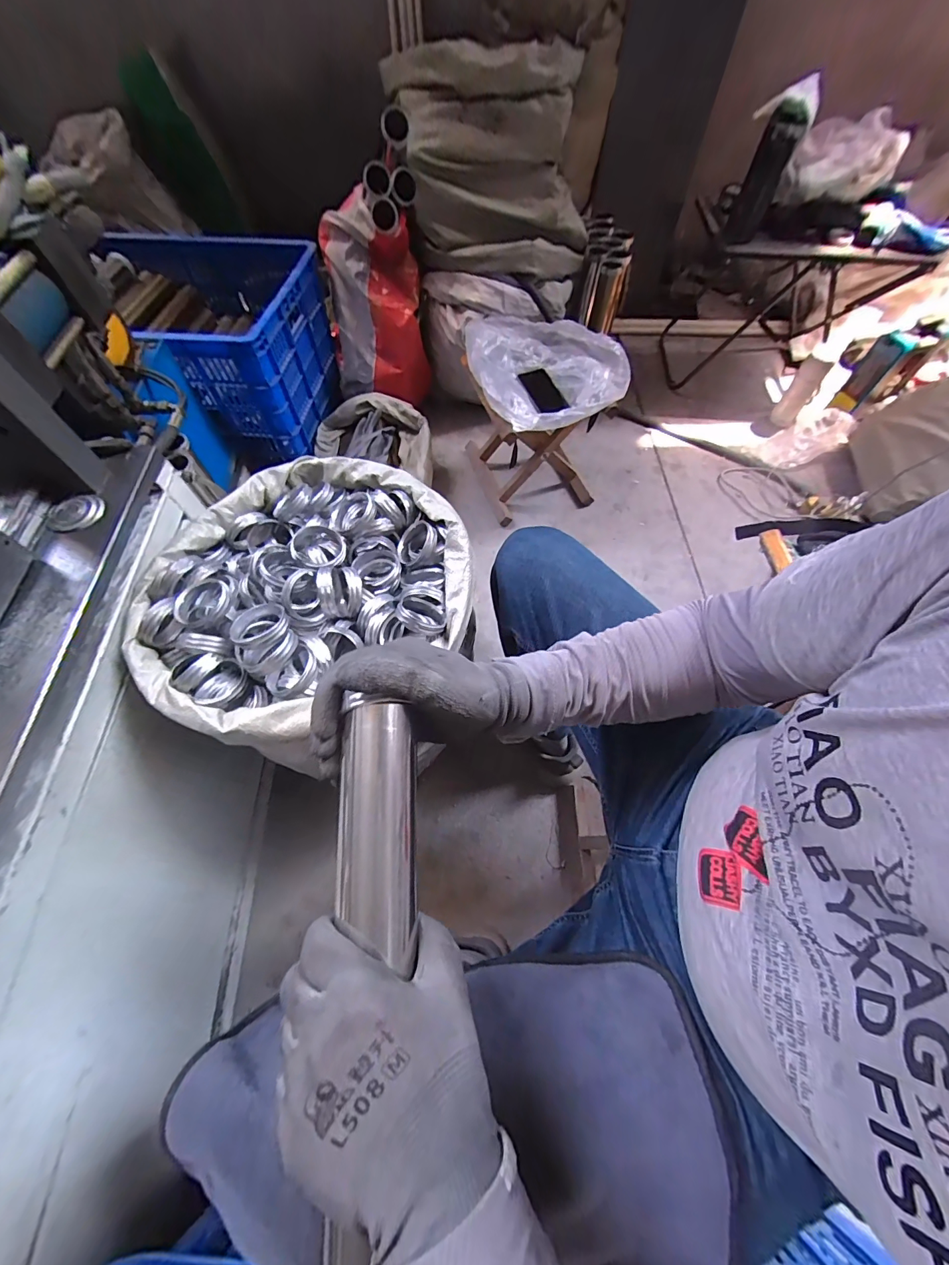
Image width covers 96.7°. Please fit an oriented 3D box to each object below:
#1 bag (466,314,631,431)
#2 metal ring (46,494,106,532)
[{"bbox_3d":[0.168,-0.636,1.000,0.352,0.085,0.373,-20,64,-11],"label":"bag"},{"bbox_3d":[-0.446,-0.133,0.473,0.052,0.011,0.052,0,62,0],"label":"metal ring"}]

